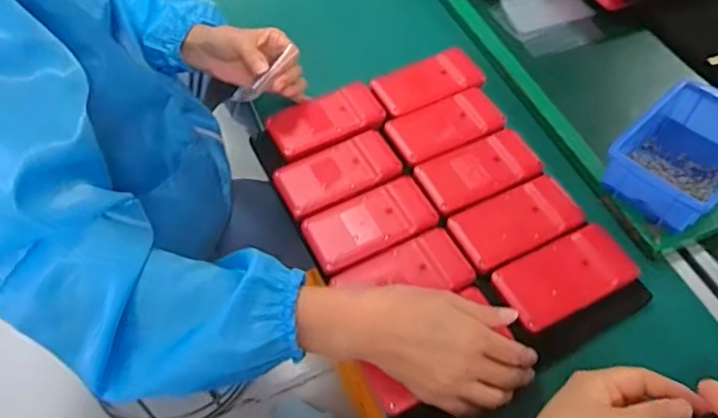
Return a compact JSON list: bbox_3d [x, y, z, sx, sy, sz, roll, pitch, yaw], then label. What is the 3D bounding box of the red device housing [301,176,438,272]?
[{"bbox_3d":[0.010,0.012,0.542,0.117,0.013,0.062,-22,58,-14],"label":"red device housing"}]

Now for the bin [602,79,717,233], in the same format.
[{"bbox_3d":[0.314,-0.052,0.552,0.144,0.052,0.097,-39,63,-23],"label":"bin"}]

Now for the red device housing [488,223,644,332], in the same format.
[{"bbox_3d":[0.185,0.058,0.508,0.123,0.011,0.063,-23,58,-15],"label":"red device housing"}]

